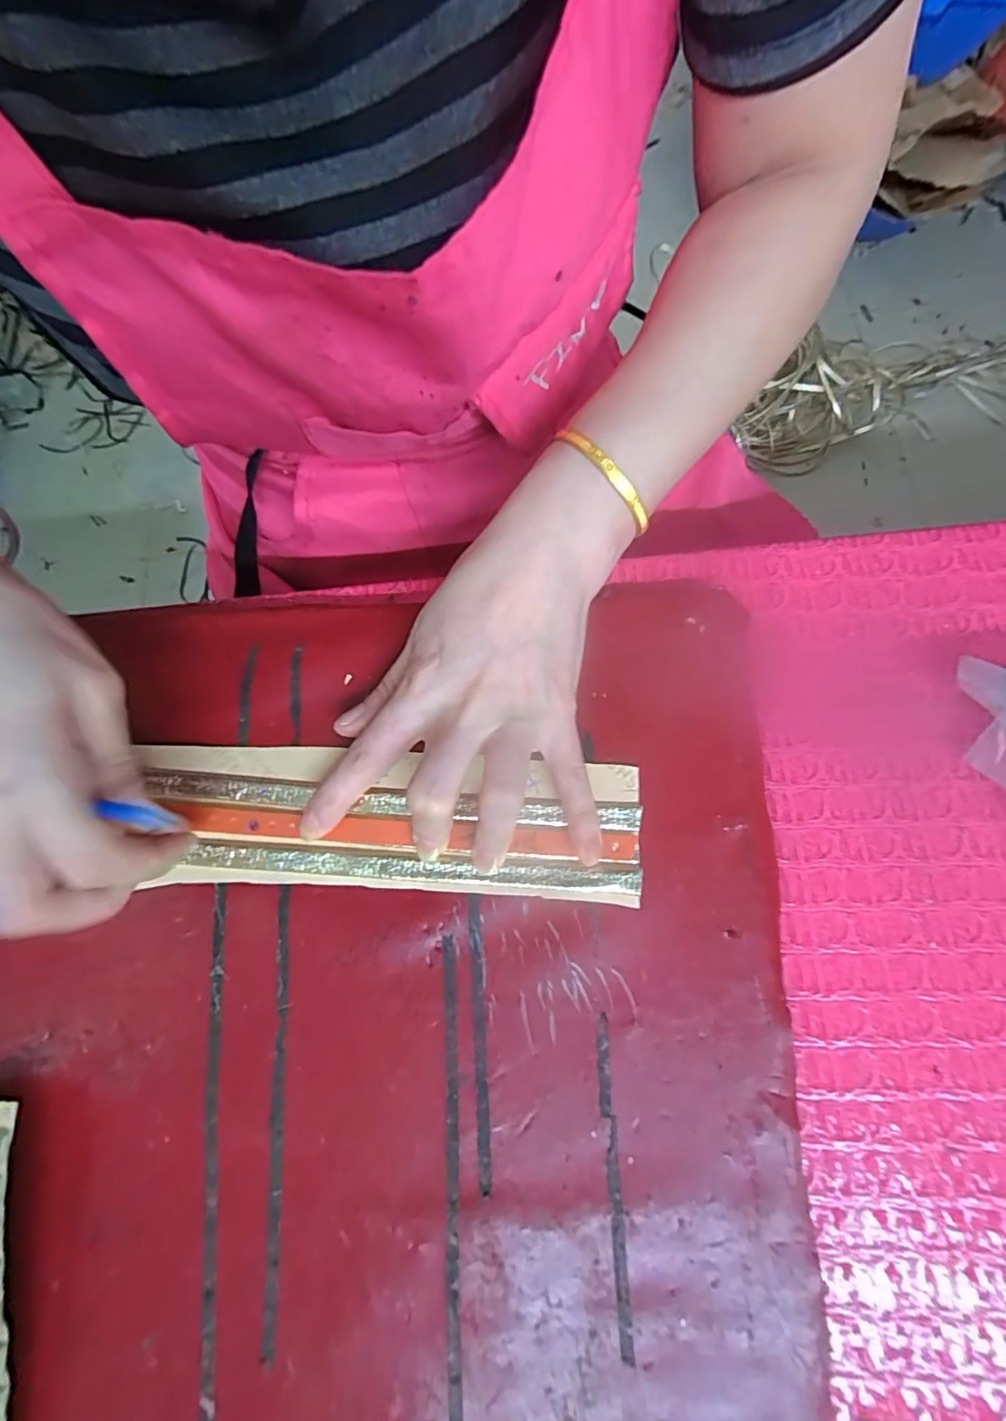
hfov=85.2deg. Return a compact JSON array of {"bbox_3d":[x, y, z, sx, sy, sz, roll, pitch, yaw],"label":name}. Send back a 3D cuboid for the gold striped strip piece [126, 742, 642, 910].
[{"bbox_3d":[-0.047,0.044,0.219,0.197,0.007,0.058,5,73,4],"label":"gold striped strip piece"}]

